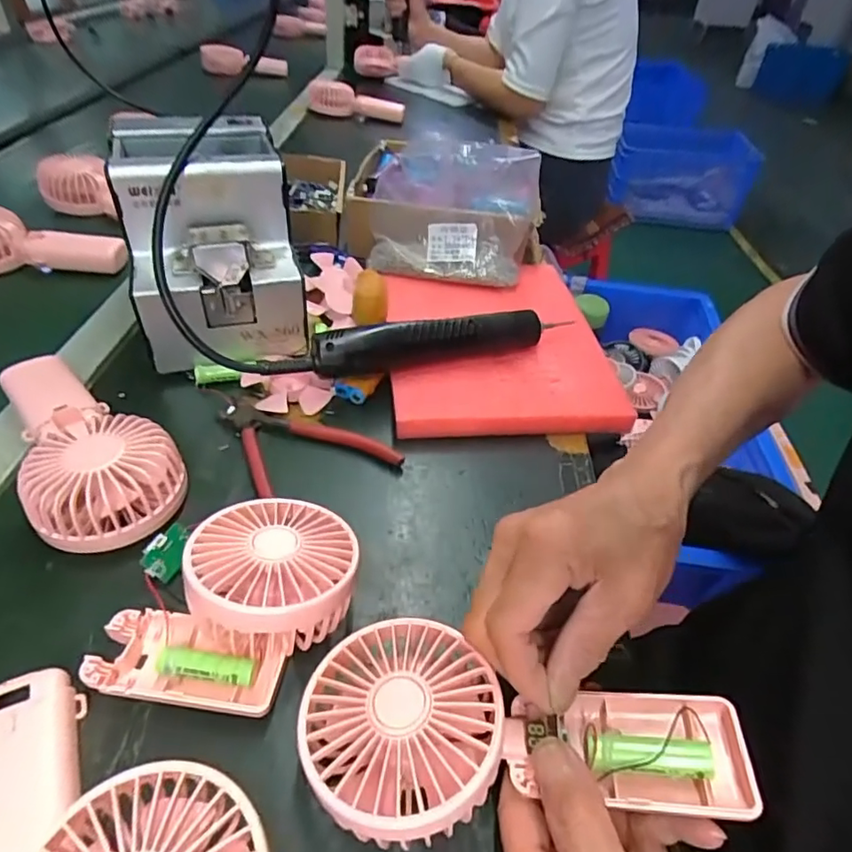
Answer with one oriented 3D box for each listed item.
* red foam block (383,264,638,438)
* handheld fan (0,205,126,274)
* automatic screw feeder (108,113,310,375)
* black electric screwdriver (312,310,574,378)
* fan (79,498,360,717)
[{"bbox_3d":[0.061,-0.076,0.504,0.191,0.030,0.216,-2,44,-9],"label":"red foam block"},{"bbox_3d":[-0.416,-0.195,0.569,0.167,0.058,0.071,-2,43,-7],"label":"handheld fan"},{"bbox_3d":[-0.181,-0.156,0.469,0.124,0.151,0.155,-10,46,-17],"label":"automatic screw feeder"},{"bbox_3d":[0.017,-0.076,0.470,0.226,0.033,0.025,-11,45,-17],"label":"black electric screwdriver"},{"bbox_3d":[-0.100,0.083,0.299,0.124,0.055,0.122,8,43,2],"label":"fan"}]

